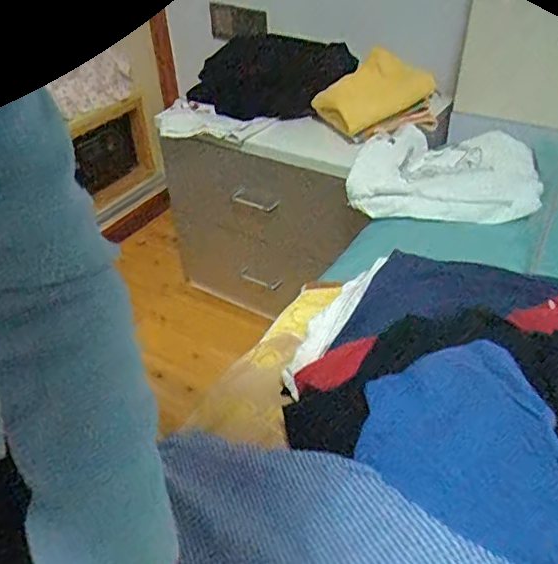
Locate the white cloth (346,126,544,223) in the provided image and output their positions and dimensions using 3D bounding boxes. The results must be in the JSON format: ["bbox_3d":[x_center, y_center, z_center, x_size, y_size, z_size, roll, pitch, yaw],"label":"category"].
[{"bbox_3d":[0.277,-0.187,0.978,0.323,0.053,0.258,-2,38,2],"label":"white cloth"}]

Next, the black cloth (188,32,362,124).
[{"bbox_3d":[-0.040,-0.460,1.279,0.414,0.060,0.234,31,86,37],"label":"black cloth"}]

